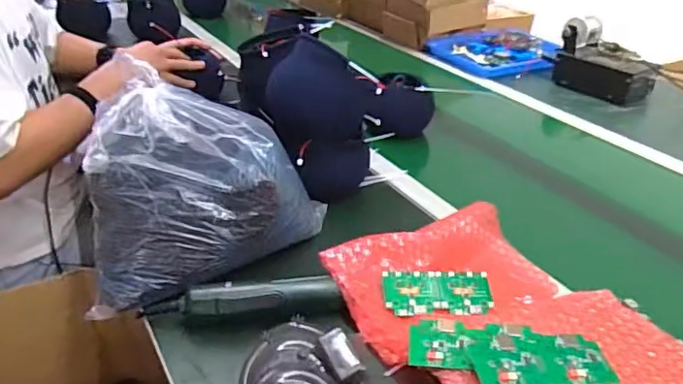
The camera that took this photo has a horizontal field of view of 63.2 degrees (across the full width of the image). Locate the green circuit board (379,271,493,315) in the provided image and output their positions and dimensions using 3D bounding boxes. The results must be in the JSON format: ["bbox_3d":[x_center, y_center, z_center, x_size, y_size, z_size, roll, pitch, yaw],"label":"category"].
[{"bbox_3d":[0.103,0.108,0.591,0.115,0.005,0.053,1,49,-7],"label":"green circuit board"}]

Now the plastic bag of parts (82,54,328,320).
[{"bbox_3d":[-0.155,-0.003,0.635,0.249,0.177,0.190,1,31,-1],"label":"plastic bag of parts"}]

